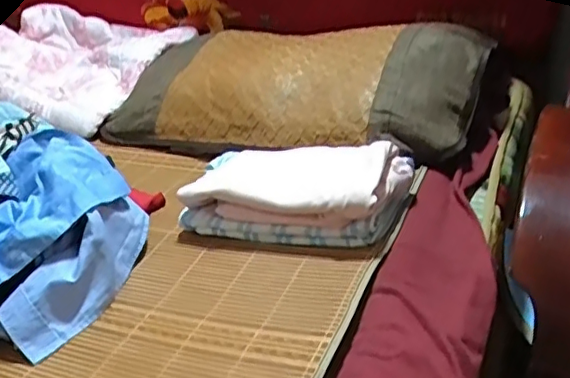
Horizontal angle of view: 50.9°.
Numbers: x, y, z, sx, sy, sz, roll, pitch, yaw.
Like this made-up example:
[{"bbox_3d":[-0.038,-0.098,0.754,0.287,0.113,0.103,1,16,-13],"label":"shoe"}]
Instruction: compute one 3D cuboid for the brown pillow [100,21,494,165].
[{"bbox_3d":[0.001,-0.183,1.063,0.664,0.132,0.351,4,30,21],"label":"brown pillow"}]

